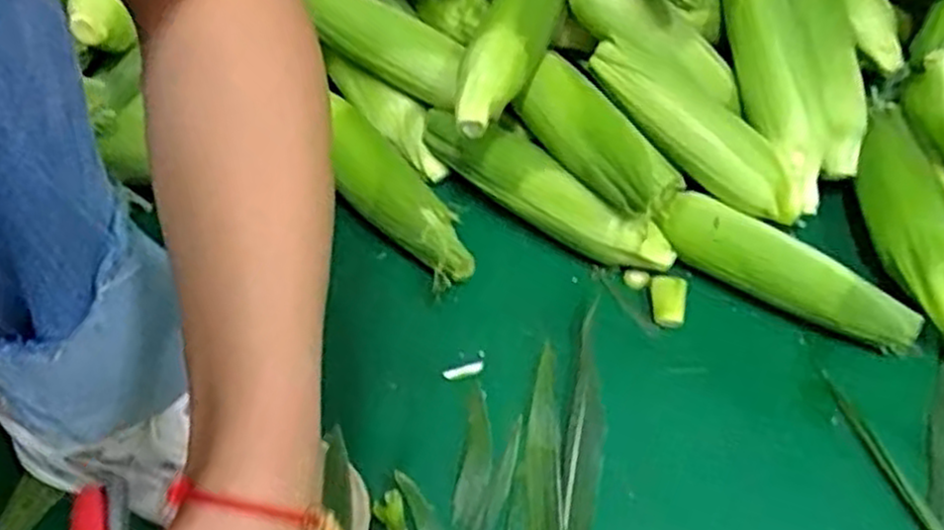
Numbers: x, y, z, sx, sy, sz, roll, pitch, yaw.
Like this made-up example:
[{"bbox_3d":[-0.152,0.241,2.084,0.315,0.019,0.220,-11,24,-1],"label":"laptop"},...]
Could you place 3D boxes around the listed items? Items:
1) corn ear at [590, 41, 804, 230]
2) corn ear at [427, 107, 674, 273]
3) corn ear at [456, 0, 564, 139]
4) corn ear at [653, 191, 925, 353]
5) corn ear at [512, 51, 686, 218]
[{"bbox_3d":[0.177,-0.107,0.598,0.201,0.043,0.050,40,59,6],"label":"corn ear"},{"bbox_3d":[0.055,-0.058,0.626,0.227,0.061,0.050,35,59,22],"label":"corn ear"},{"bbox_3d":[0.032,-0.184,0.595,0.062,0.049,0.196,19,68,11],"label":"corn ear"},{"bbox_3d":[0.238,0.006,0.587,0.198,0.053,0.040,25,56,16],"label":"corn ear"},{"bbox_3d":[0.093,-0.097,0.609,0.054,0.058,0.156,-24,58,-20],"label":"corn ear"}]

